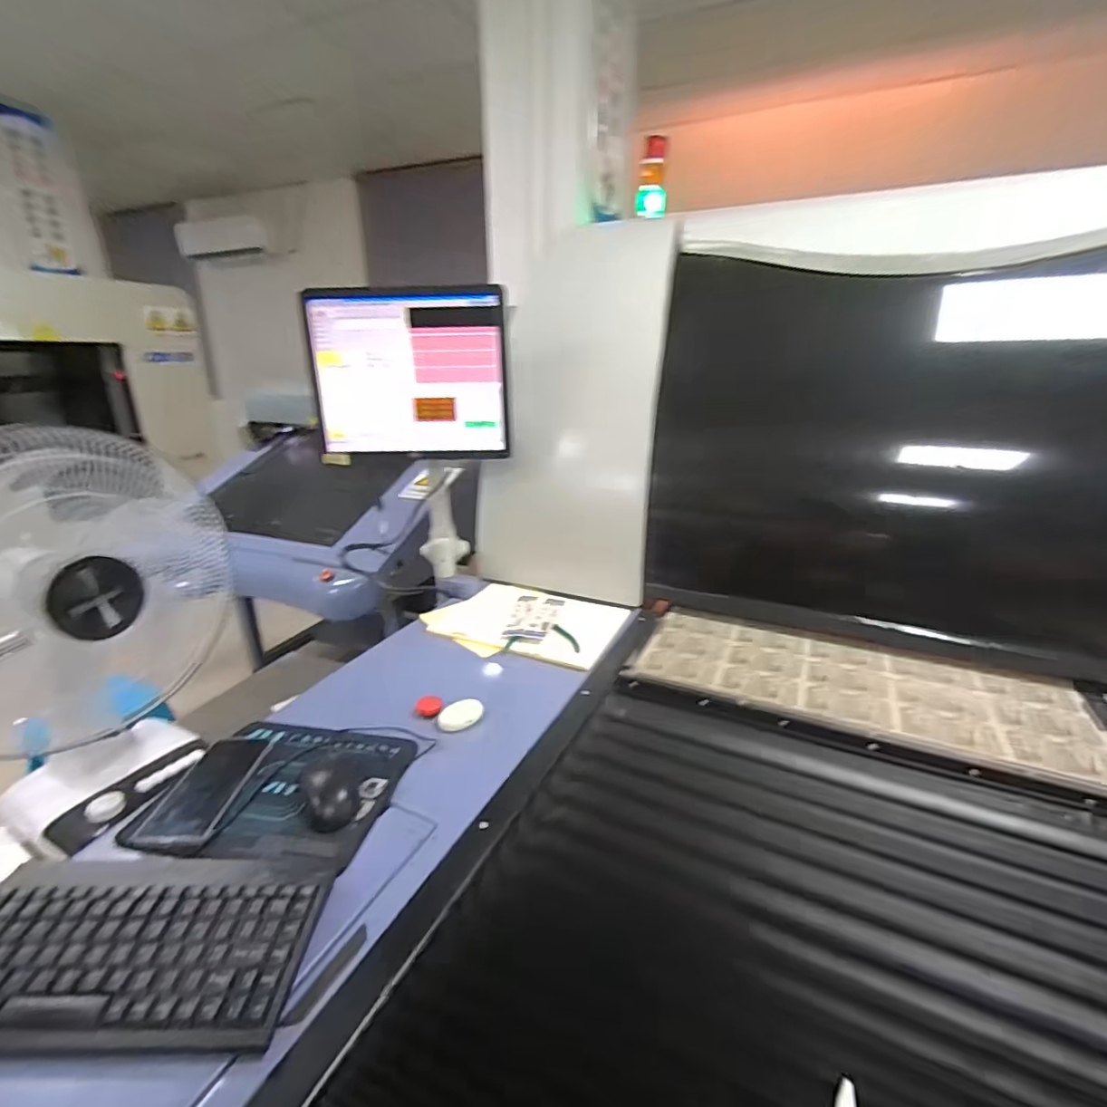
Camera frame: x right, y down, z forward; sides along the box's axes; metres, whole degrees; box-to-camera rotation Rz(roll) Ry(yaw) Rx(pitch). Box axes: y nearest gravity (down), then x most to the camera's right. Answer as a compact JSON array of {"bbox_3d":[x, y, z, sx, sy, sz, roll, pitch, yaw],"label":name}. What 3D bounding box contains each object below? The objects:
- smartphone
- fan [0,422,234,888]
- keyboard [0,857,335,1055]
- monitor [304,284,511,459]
[{"bbox_3d":[-0.392,0.265,0.623,0.073,0.014,0.167,12,21,-5],"label":"smartphone"},{"bbox_3d":[-0.785,0.145,0.888,0.274,0.579,0.432,3,20,9],"label":"fan"},{"bbox_3d":[-0.346,0.321,0.451,0.286,0.027,0.153,1,23,-1],"label":"keyboard"},{"bbox_3d":[-0.266,-0.331,1.022,0.369,0.289,0.060,0,20,0],"label":"monitor"}]

